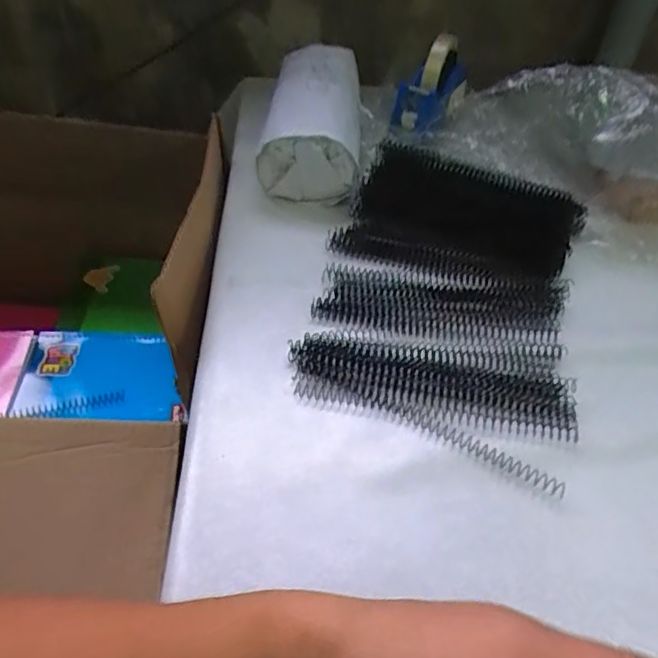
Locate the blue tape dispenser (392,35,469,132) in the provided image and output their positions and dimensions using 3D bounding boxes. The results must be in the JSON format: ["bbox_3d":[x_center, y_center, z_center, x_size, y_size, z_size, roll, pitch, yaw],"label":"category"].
[{"bbox_3d":[0.127,-0.303,0.717,0.066,0.079,0.179,18,47,11],"label":"blue tape dispenser"}]

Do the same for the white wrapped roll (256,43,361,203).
[{"bbox_3d":[-0.016,-0.256,0.687,0.105,0.084,0.252,5,46,-2],"label":"white wrapped roll"}]

